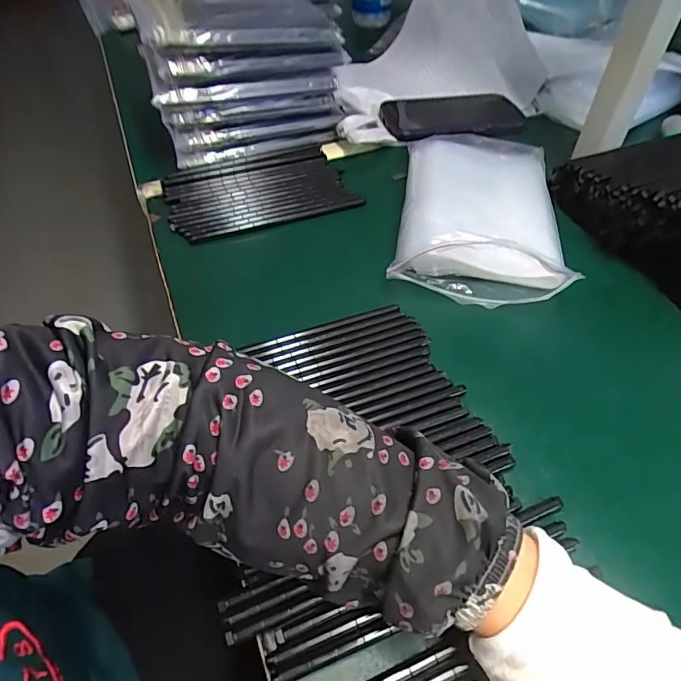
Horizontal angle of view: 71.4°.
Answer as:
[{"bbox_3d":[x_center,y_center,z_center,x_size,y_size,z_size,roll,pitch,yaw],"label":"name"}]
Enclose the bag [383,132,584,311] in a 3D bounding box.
[{"bbox_3d":[0.129,-0.133,0.437,0.137,0.042,0.230,8,51,7],"label":"bag"}]

